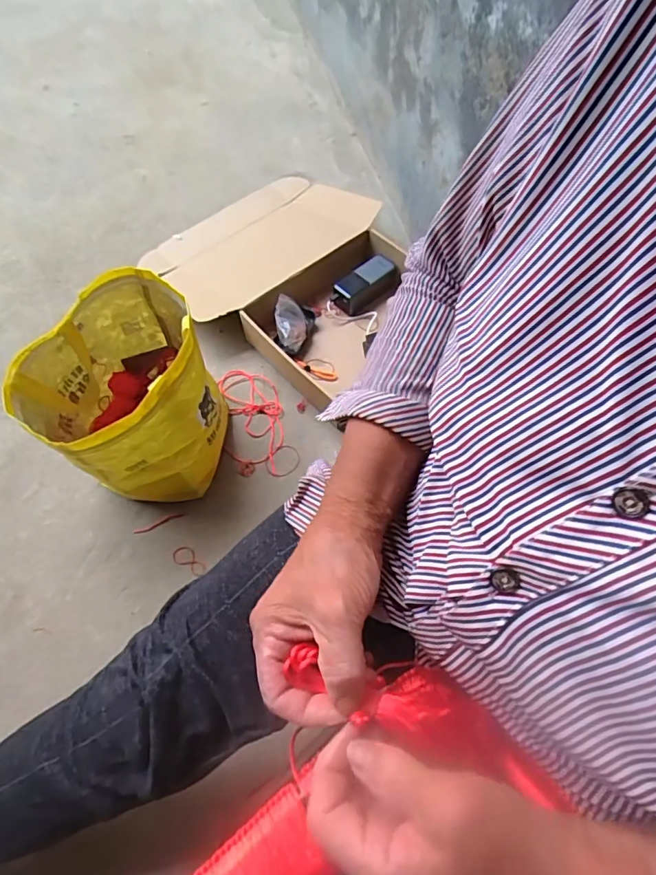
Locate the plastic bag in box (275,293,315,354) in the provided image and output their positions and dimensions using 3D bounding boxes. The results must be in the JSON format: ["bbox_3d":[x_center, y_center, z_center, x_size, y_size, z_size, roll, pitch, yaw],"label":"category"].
[{"bbox_3d":[-0.060,-0.204,0.925,0.071,0.066,0.097,-2,62,0],"label":"plastic bag in box"}]

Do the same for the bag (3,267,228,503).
[{"bbox_3d":[-0.281,-0.053,0.745,0.223,0.247,0.254,30,66,15],"label":"bag"}]

